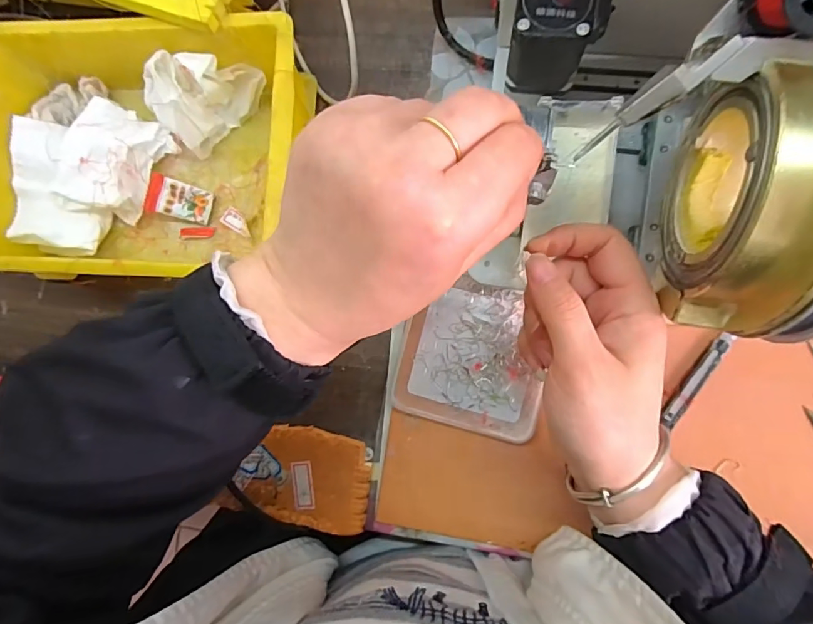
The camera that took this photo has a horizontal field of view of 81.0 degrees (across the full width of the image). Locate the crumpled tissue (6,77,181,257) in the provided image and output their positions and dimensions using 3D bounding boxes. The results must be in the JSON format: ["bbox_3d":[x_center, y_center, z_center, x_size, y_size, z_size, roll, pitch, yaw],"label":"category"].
[{"bbox_3d":[-0.255,-0.111,0.378,0.100,0.047,0.134,23,89,9],"label":"crumpled tissue"}]

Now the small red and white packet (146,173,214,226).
[{"bbox_3d":[-0.179,-0.088,0.376,0.048,0.006,0.029,16,90,-14],"label":"small red and white packet"}]

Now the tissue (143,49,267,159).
[{"bbox_3d":[-0.156,-0.168,0.363,0.086,0.055,0.052,-36,82,3],"label":"tissue"}]

